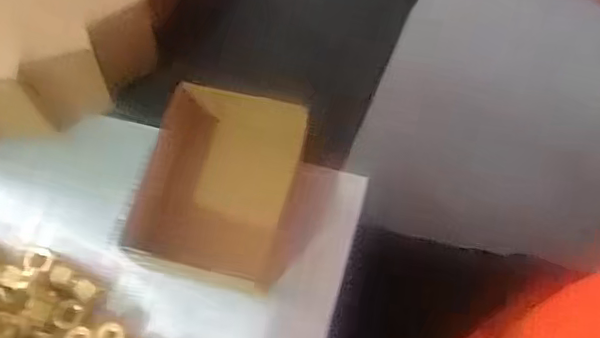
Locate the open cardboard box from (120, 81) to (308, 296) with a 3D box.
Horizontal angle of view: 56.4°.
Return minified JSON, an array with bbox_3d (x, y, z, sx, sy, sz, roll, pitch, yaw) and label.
[{"bbox_3d":[-0.073,0.007,0.496,0.124,0.042,0.171,11,66,8],"label":"open cardboard box"}]

